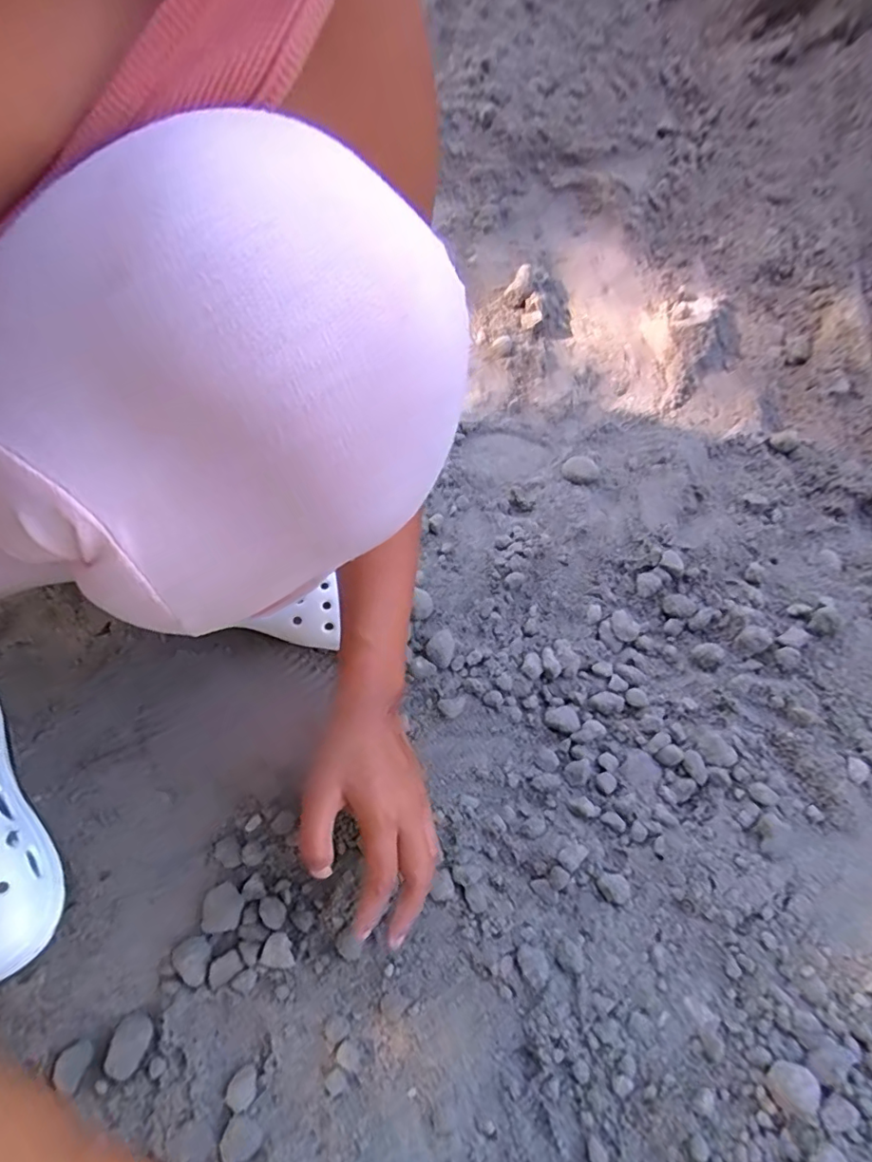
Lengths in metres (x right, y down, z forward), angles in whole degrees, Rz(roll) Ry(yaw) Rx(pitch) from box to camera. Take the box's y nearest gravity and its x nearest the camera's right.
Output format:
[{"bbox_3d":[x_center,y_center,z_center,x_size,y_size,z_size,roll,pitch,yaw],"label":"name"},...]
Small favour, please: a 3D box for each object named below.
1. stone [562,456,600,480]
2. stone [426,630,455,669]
[{"bbox_3d":[0.161,-0.124,0.600,0.040,0.011,0.033,21,61,16],"label":"stone"},{"bbox_3d":[0.004,0.063,0.501,0.025,0.015,0.034,0,58,4],"label":"stone"}]

